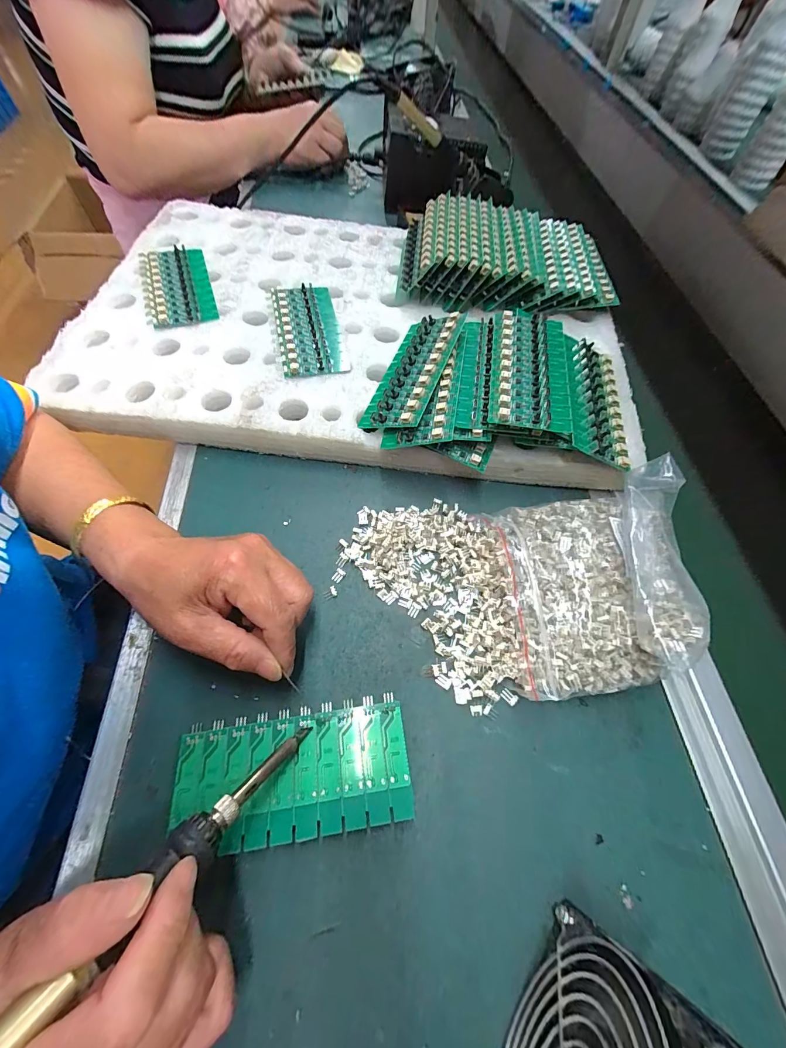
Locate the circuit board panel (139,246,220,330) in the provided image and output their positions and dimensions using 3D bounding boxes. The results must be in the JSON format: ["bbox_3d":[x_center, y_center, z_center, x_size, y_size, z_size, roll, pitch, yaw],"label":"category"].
[{"bbox_3d":[-0.234,-0.258,0.402,0.067,0.012,0.134,-18,63,-12],"label":"circuit board panel"}]

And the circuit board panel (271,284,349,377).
[{"bbox_3d":[-0.088,-0.203,0.383,0.063,0.009,0.138,-11,62,-9],"label":"circuit board panel"}]

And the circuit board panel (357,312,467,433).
[{"bbox_3d":[0.018,-0.141,0.338,0.062,0.008,0.134,9,65,35],"label":"circuit board panel"}]

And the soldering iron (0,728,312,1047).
[{"bbox_3d":[-0.110,0.162,0.152,0.017,0.022,0.207,36,34,16],"label":"soldering iron"}]

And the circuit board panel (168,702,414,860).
[{"bbox_3d":[-0.060,0.155,0.227,0.136,0.014,0.066,-5,61,-6],"label":"circuit board panel"}]

